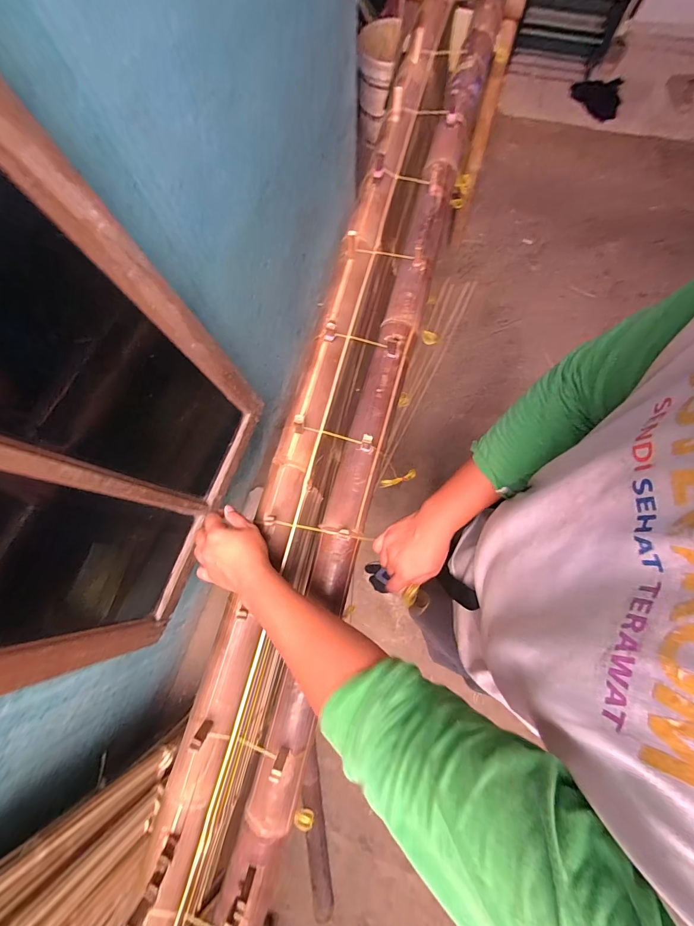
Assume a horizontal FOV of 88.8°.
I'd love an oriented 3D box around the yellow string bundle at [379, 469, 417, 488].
[{"bbox_3d":[0.116,0.035,0.783,0.090,0.022,0.019,-19,76,-18],"label":"yellow string bundle"}]

